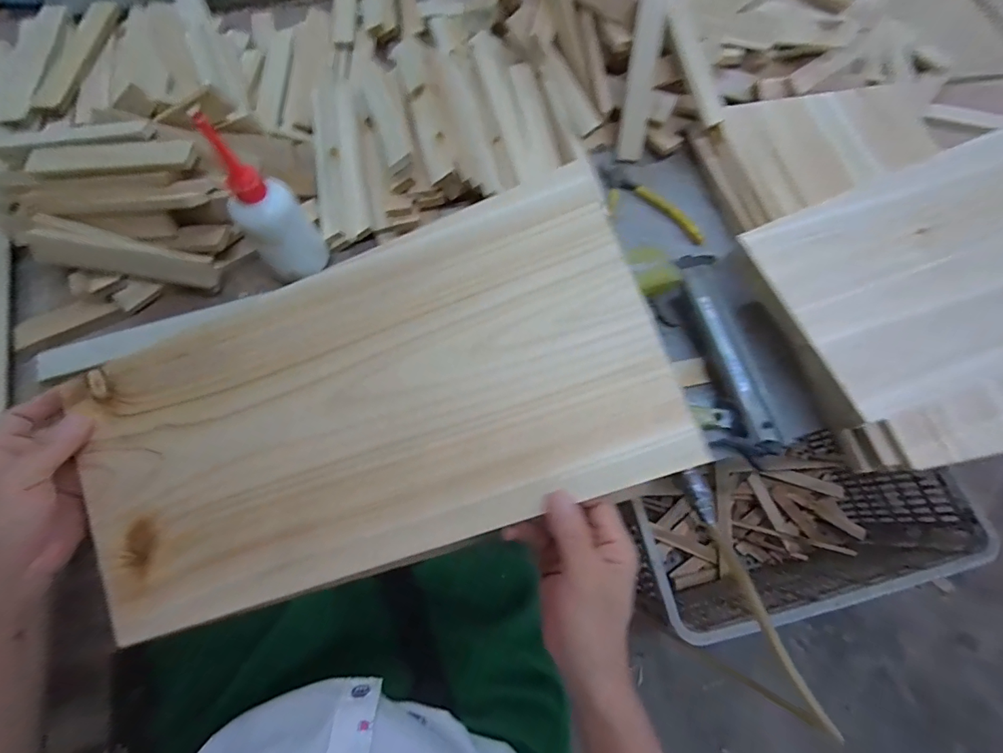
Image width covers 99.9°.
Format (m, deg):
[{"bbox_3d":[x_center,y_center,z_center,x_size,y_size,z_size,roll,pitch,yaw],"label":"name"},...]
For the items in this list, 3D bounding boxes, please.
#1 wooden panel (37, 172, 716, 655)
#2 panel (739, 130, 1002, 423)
[{"bbox_3d":[-0.094,0.017,0.308,0.421,0.007,0.231,-20,83,0],"label":"wooden panel"},{"bbox_3d":[0.456,-0.119,0.400,0.418,0.015,0.217,-19,73,-7],"label":"panel"}]

